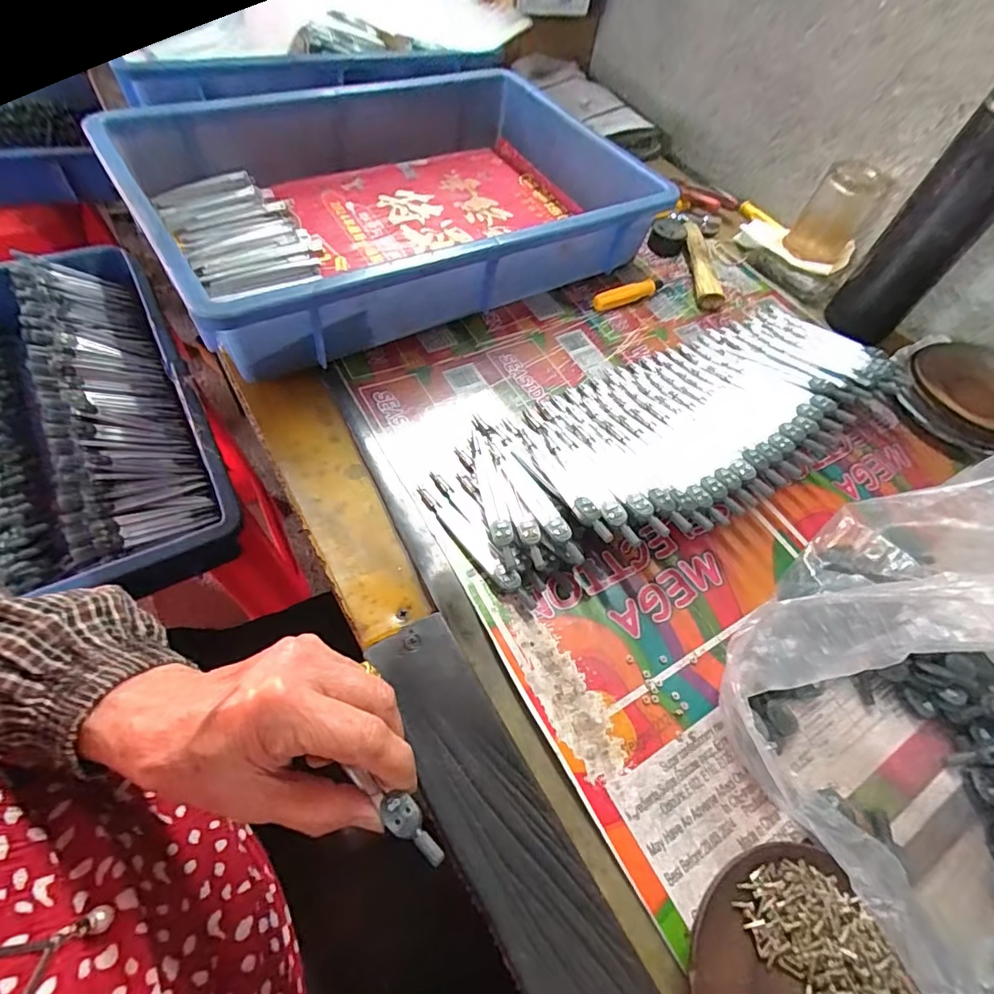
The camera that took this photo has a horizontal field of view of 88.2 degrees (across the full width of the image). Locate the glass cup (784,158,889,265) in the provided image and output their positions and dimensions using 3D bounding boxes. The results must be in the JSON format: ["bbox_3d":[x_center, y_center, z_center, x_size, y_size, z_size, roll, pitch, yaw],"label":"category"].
[{"bbox_3d":[0.350,-0.292,0.532,0.061,0.085,0.061,4,57,-6],"label":"glass cup"}]

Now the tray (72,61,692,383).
[{"bbox_3d":[-0.090,-0.281,0.478,0.420,0.102,0.315,-26,65,-23],"label":"tray"}]

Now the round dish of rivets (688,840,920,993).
[{"bbox_3d":[0.136,0.220,0.221,0.097,0.015,0.106,2,56,-3],"label":"round dish of rivets"}]

